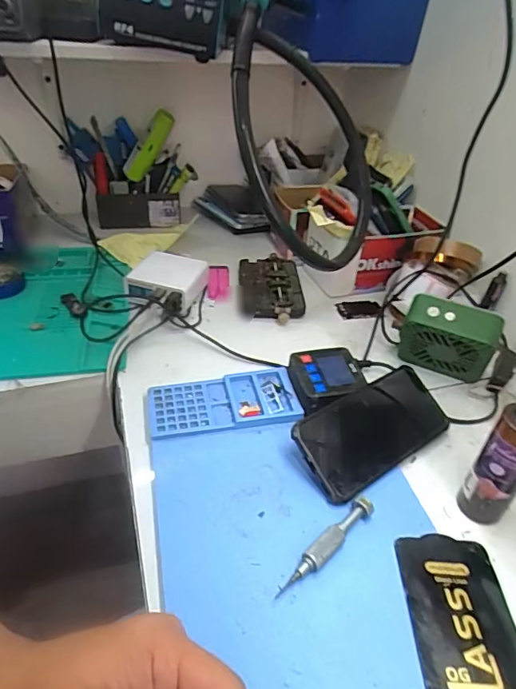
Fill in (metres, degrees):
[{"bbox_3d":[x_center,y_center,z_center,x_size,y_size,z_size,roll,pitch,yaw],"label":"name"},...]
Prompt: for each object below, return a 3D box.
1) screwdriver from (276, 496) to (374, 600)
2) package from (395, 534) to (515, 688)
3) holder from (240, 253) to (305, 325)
[{"bbox_3d":[0.053,0.153,0.357,0.105,0.013,0.014,-28,47,-36],"label":"screwdriver"},{"bbox_3d":[0.144,0.205,0.312,0.076,0.005,0.161,6,36,-2],"label":"package"},{"bbox_3d":[0.020,-0.080,0.671,0.088,0.024,0.165,1,36,-4],"label":"holder"}]

